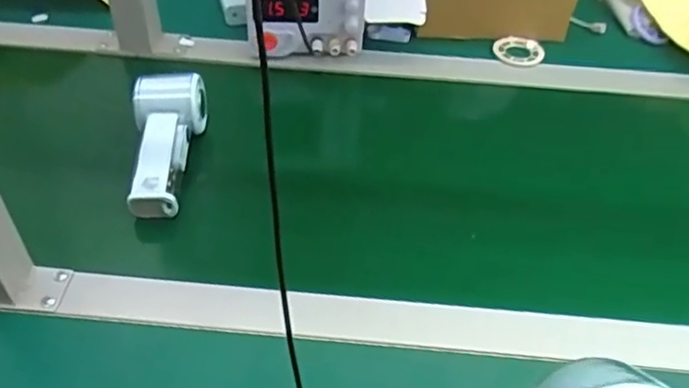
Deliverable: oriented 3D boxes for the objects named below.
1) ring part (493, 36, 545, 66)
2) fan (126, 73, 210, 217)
[{"bbox_3d":[0.204,-0.167,0.758,0.057,0.012,0.046,25,50,21],"label":"ring part"},{"bbox_3d":[-0.158,-0.051,0.587,0.064,0.047,0.146,-5,46,-7],"label":"fan"}]

